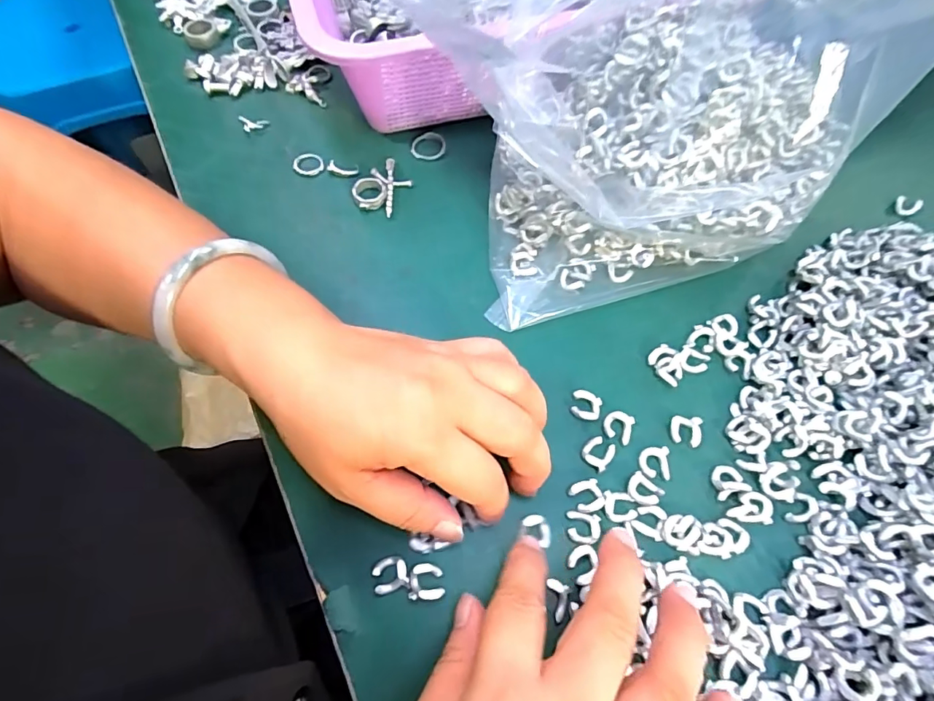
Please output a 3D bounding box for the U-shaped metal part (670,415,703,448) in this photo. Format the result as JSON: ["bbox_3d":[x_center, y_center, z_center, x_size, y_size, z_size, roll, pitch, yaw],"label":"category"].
[{"bbox_3d":[0.114,0.041,0.250,0.015,0.004,0.016,12,64,6],"label":"U-shaped metal part"}]

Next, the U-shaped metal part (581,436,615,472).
[{"bbox_3d":[0.067,0.052,0.244,0.014,0.004,0.015,33,68,15],"label":"U-shaped metal part"}]

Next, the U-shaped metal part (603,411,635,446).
[{"bbox_3d":[0.079,0.039,0.250,0.015,0.004,0.015,20,65,10],"label":"U-shaped metal part"}]

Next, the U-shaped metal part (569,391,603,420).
[{"bbox_3d":[0.063,0.029,0.255,0.015,0.004,0.014,17,65,9],"label":"U-shaped metal part"}]

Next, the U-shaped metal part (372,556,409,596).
[{"bbox_3d":[-0.035,0.102,0.218,0.016,0.004,0.014,-14,64,-6],"label":"U-shaped metal part"}]

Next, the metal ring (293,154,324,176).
[{"bbox_3d":[-0.109,-0.128,0.329,0.020,0.004,0.022,0,64,0],"label":"metal ring"}]

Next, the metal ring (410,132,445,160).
[{"bbox_3d":[-0.027,-0.145,0.339,0.023,0.004,0.023,0,64,0],"label":"metal ring"}]

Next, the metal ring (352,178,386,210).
[{"bbox_3d":[-0.064,-0.103,0.315,0.022,0.010,0.021,0,64,0],"label":"metal ring"}]

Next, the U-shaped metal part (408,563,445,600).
[{"bbox_3d":[-0.018,0.104,0.217,0.015,0.004,0.015,-1,64,0],"label":"U-shaped metal part"}]

